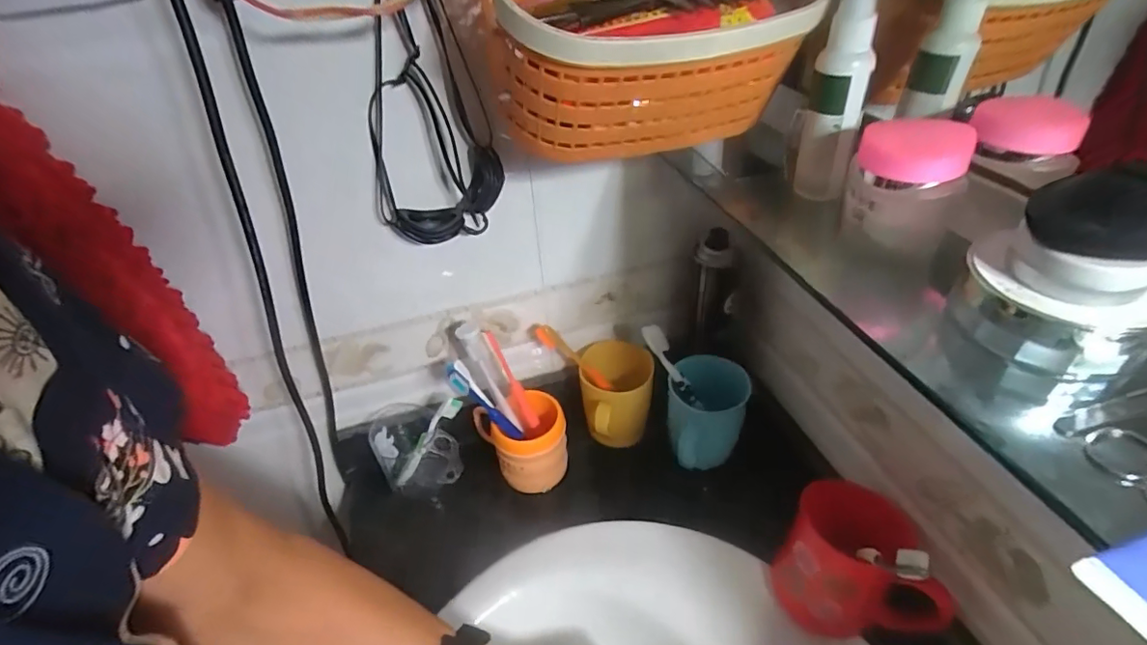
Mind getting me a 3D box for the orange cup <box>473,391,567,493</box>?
[{"bbox_3d":[-0.059,0.131,0.594,0.104,0.083,0.074,-4,40,1],"label":"orange cup"}]

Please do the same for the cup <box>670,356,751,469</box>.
[{"bbox_3d":[0.140,0.101,0.583,0.081,0.098,0.094,4,41,10],"label":"cup"}]

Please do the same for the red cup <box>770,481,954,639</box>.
[{"bbox_3d":[0.235,0.200,0.449,0.122,0.088,0.094,11,43,18],"label":"red cup"}]

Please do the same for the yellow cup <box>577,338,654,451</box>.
[{"bbox_3d":[0.047,0.090,0.619,0.081,0.088,0.114,3,41,9],"label":"yellow cup"}]

